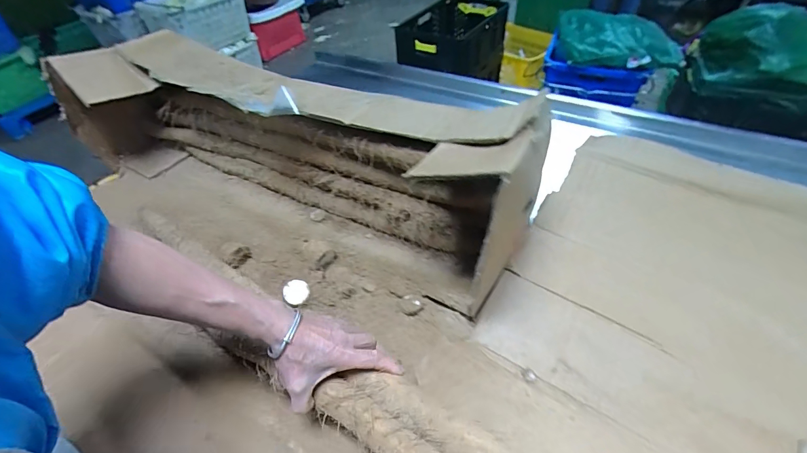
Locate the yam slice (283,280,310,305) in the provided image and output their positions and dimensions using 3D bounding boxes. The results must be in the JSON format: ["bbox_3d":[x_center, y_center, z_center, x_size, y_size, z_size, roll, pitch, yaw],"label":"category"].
[{"bbox_3d":[-0.170,0.104,0.592,0.044,0.004,0.044,-6,71,17],"label":"yam slice"}]

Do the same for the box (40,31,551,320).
[{"bbox_3d":[-0.224,-0.157,0.687,0.891,0.247,0.265,18,52,20],"label":"box"}]

